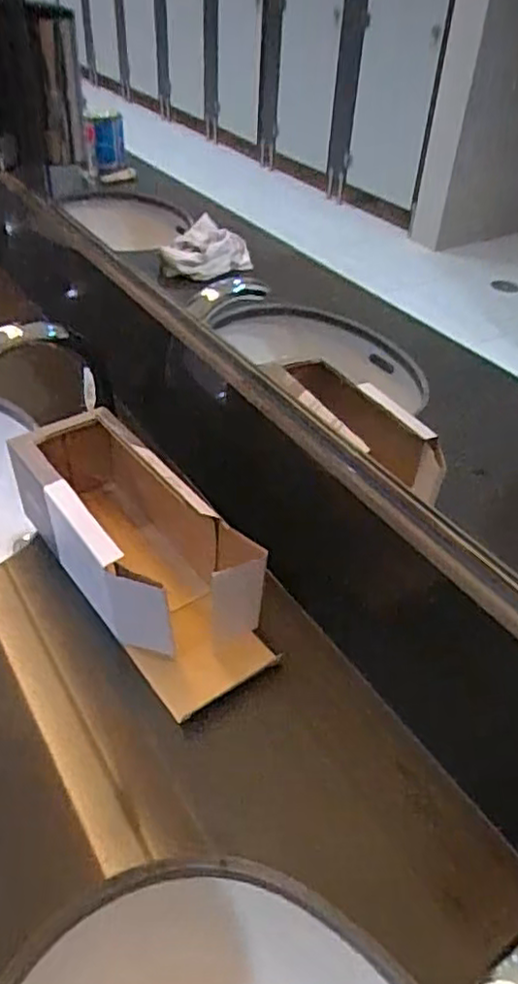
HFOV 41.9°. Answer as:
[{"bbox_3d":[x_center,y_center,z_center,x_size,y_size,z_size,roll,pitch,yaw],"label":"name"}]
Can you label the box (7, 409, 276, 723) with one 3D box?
[{"bbox_3d":[-0.129,0.049,0.720,0.142,0.131,0.362,-28,49,-32],"label":"box"}]

